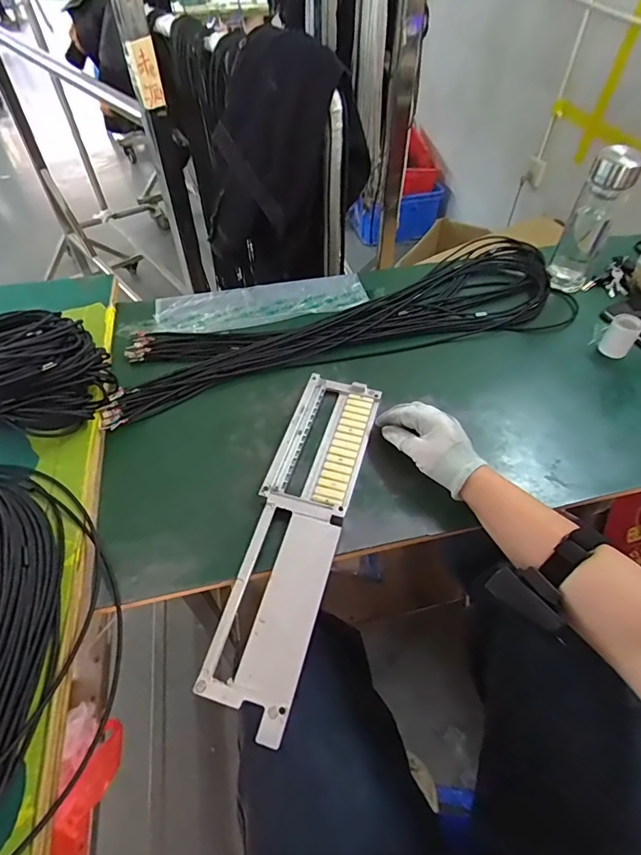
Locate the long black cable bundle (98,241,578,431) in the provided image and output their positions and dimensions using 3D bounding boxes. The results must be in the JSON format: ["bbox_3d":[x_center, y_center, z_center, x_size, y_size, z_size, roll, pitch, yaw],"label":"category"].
[{"bbox_3d":[0.046,-0.166,0.707,0.730,0.026,0.202,-17,52,-14],"label":"long black cable bundle"}]

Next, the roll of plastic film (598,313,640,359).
[{"bbox_3d":[0.449,-0.137,0.684,0.042,0.051,0.045,0,50,0],"label":"roll of plastic film"}]

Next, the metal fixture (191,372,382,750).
[{"bbox_3d":[-0.022,0.098,0.512,0.096,0.034,0.398,13,51,10],"label":"metal fixture"}]

